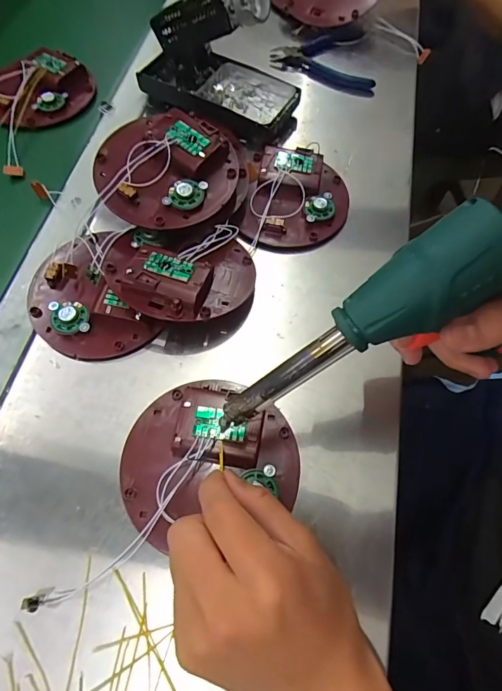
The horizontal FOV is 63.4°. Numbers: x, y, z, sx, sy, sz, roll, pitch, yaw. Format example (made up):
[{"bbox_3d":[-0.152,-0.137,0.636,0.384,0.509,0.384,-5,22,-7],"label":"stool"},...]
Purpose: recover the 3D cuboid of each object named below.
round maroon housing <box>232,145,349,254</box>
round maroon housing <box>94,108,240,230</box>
[{"bbox_3d":[0.042,-0.144,0.385,0.099,0.025,0.118,11,65,3],"label":"round maroon housing"},{"bbox_3d":[-0.077,-0.153,0.347,0.120,0.028,0.106,28,67,11],"label":"round maroon housing"}]

